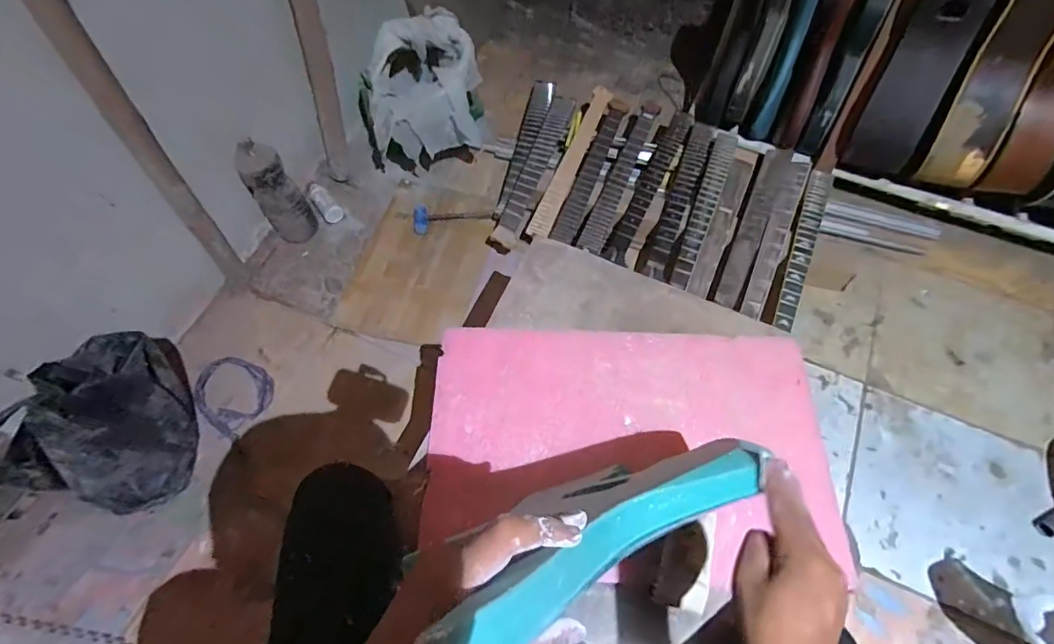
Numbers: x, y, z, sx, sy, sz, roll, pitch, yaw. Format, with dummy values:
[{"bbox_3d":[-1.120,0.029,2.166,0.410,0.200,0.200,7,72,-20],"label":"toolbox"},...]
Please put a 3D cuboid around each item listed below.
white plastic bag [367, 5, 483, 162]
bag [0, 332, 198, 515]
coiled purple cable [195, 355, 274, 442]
[{"bbox_3d":[-0.262,-0.594,1.257,0.278,0.225,0.241,-12,64,-5],"label":"white plastic bag"},{"bbox_3d":[-0.772,0.188,0.955,0.146,0.329,0.318,16,65,9],"label":"bag"},{"bbox_3d":[-0.672,0.159,1.125,0.185,0.025,0.152,30,68,15],"label":"coiled purple cable"}]

